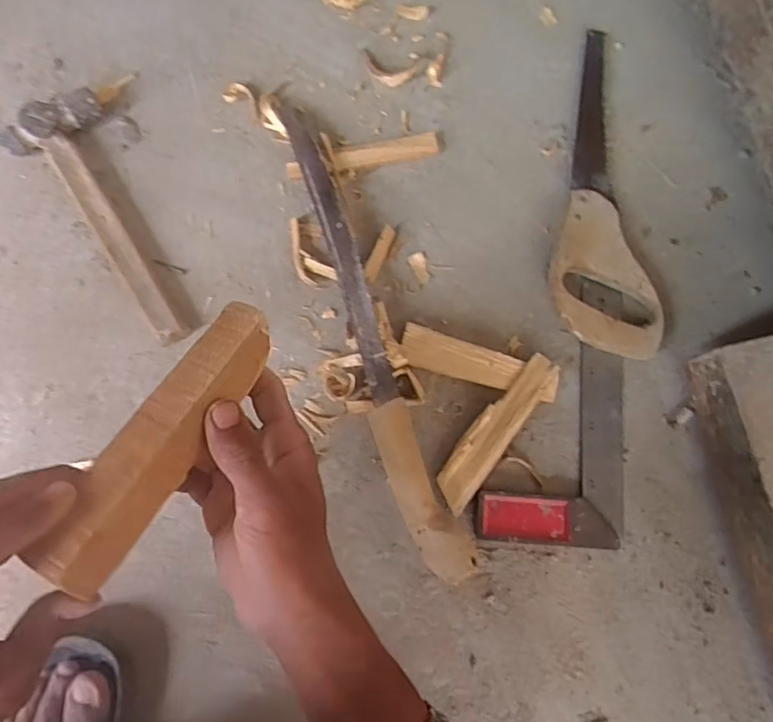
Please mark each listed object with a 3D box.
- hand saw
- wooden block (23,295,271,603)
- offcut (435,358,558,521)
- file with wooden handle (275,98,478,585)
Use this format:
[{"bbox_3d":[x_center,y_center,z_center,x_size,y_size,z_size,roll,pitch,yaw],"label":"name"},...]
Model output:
[{"bbox_3d":[0.190,-0.165,0.528,0.092,0.028,0.329,-5,80,-2],"label":"hand saw"},{"bbox_3d":[-0.109,0.037,0.281,0.030,0.031,0.151,18,61,25],"label":"wooden block"},{"bbox_3d":[0.094,0.059,0.485,0.036,0.019,0.148,38,81,6],"label":"offcut"},{"bbox_3d":[-0.024,-0.039,0.492,0.050,0.043,0.459,-20,80,-5],"label":"file with wooden handle"}]

